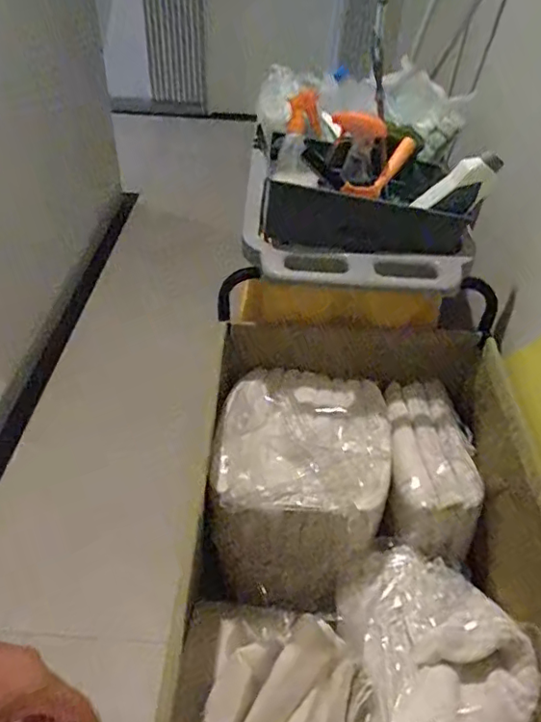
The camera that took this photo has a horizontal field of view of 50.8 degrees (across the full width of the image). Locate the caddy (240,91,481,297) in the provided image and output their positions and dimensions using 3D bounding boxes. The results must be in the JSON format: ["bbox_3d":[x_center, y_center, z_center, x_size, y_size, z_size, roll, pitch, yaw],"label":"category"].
[{"bbox_3d":[0.172,-0.340,1.125,0.433,0.258,0.367,4,42,1],"label":"caddy"}]

